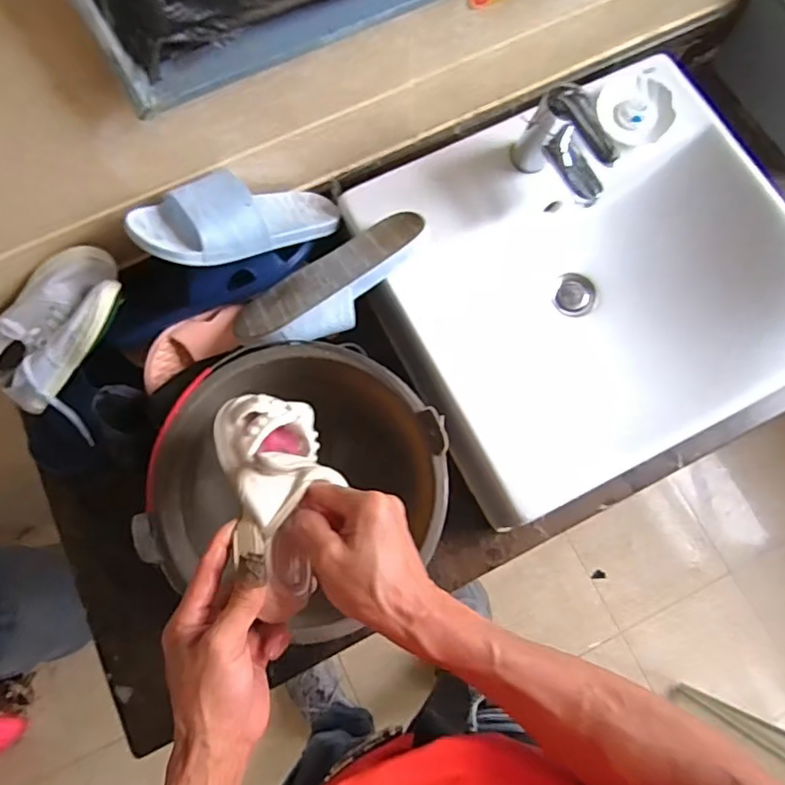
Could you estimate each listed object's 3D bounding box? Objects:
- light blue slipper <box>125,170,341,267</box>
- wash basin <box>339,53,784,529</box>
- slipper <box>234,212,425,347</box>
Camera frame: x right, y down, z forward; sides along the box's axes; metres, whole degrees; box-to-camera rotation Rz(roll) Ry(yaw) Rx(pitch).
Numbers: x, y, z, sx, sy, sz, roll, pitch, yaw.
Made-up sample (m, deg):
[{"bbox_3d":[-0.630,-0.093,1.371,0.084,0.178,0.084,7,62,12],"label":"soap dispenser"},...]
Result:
[{"bbox_3d":[-0.160,-0.199,0.629,0.240,0.056,0.095,-22,73,-38],"label":"light blue slipper"},{"bbox_3d":[0.233,-0.141,0.675,0.485,0.144,0.433,-26,76,-6],"label":"wash basin"},{"bbox_3d":[-0.064,-0.117,0.648,0.239,0.059,0.115,-33,44,0],"label":"slipper"}]

